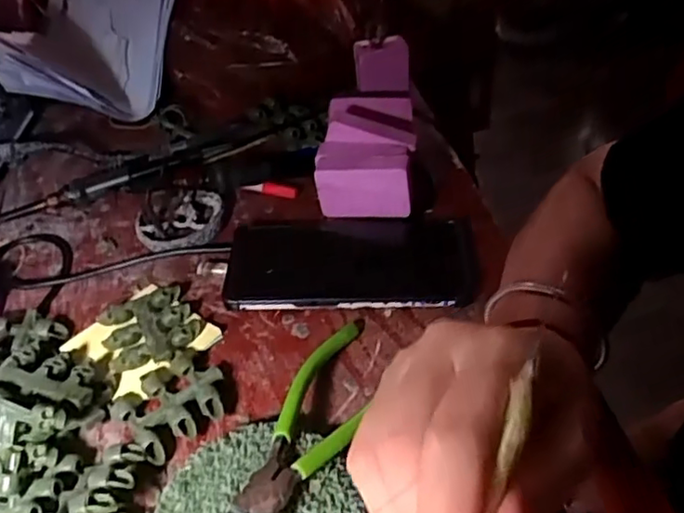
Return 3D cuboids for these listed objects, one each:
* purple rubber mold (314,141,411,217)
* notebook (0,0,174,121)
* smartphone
[{"bbox_3d":[0.018,-0.059,0.473,0.070,0.046,0.038,7,46,12],"label":"purple rubber mold"},{"bbox_3d":[-0.273,-0.237,0.604,0.187,0.126,0.253,-34,52,-25],"label":"notebook"},{"bbox_3d":[0.005,0.002,0.436,0.168,0.016,0.089,-2,45,4],"label":"smartphone"}]

